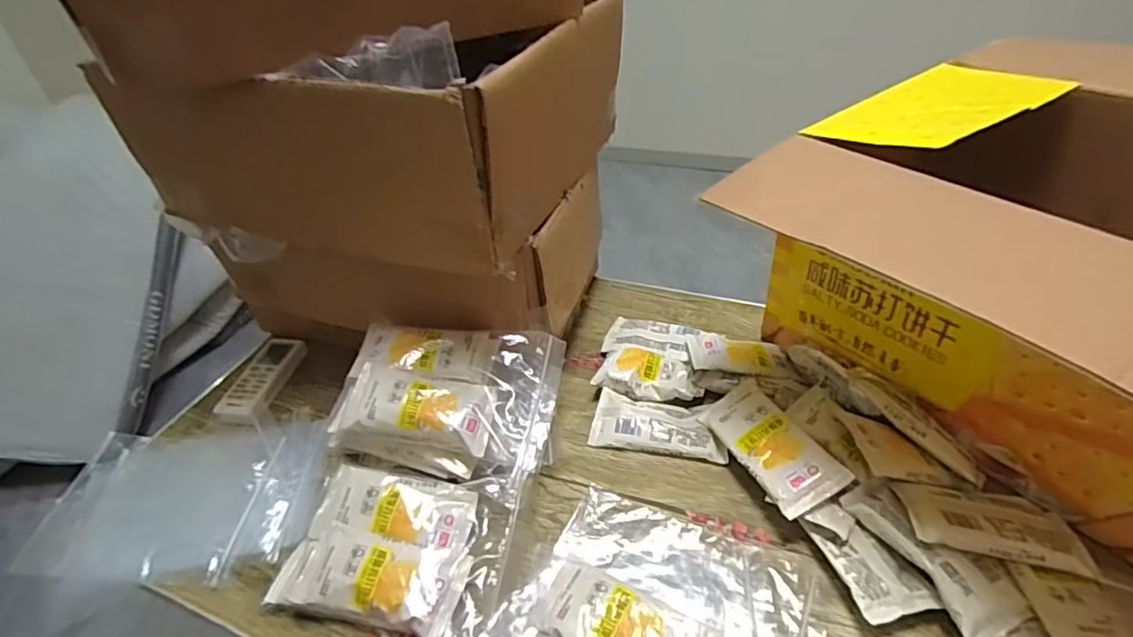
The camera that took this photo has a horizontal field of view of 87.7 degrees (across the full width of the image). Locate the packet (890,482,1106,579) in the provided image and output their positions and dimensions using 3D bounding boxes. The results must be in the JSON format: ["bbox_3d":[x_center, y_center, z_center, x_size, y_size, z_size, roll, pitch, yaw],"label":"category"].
[{"bbox_3d":[0.335,0.158,0.466,0.133,0.018,0.071,10,35,6],"label":"packet"}]

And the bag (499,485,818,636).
[{"bbox_3d":[0.064,0.232,0.445,0.204,0.033,0.205,13,43,23],"label":"bag"}]

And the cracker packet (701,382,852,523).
[{"bbox_3d":[0.183,0.110,0.534,0.062,0.015,0.136,-32,41,-3],"label":"cracker packet"}]

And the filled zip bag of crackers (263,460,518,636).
[{"bbox_3d":[-0.143,0.192,0.502,0.189,0.033,0.128,6,41,15],"label":"filled zip bag of crackers"}]

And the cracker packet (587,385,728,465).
[{"bbox_3d":[0.094,0.109,0.594,0.132,0.025,0.059,8,42,17],"label":"cracker packet"}]

